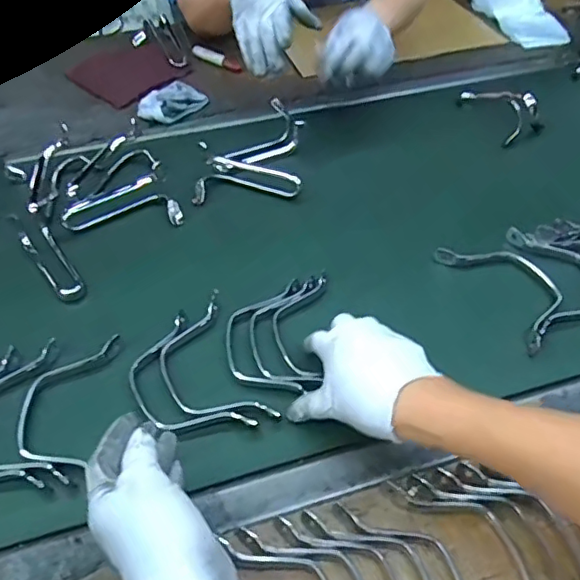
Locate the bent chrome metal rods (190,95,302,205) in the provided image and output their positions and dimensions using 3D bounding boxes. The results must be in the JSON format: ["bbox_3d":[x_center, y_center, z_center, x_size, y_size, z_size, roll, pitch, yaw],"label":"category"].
[{"bbox_3d":[-0.048,-0.172,0.718,0.122,0.035,0.155,1,48,1],"label":"bent chrome metal rods"}]

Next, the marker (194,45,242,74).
[{"bbox_3d":[-0.115,-0.368,0.931,0.097,0.013,0.021,26,53,22],"label":"marker"}]

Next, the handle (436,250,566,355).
[{"bbox_3d":[0.219,-0.009,0.589,0.081,0.011,0.150,-24,52,-20],"label":"handle"}]

